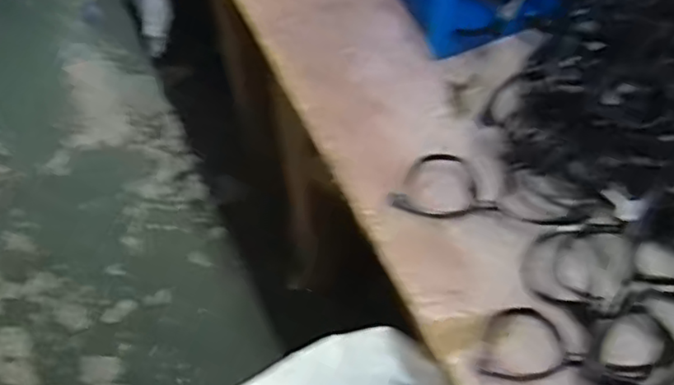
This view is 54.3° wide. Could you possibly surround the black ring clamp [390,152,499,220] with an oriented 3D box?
[{"bbox_3d":[0.082,-0.003,0.486,0.074,0.015,0.049,19,63,8],"label":"black ring clamp"}]

